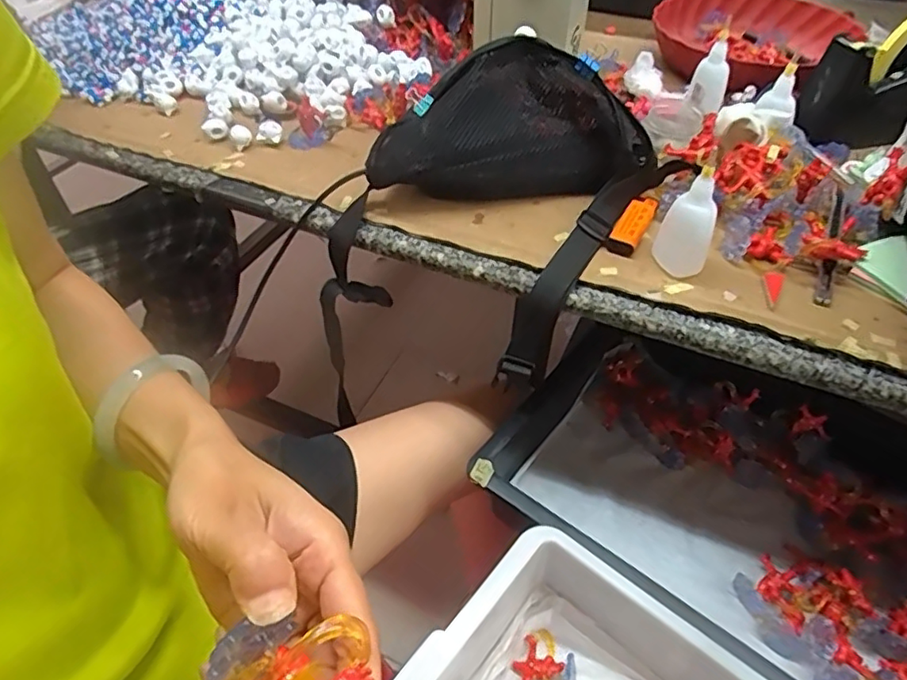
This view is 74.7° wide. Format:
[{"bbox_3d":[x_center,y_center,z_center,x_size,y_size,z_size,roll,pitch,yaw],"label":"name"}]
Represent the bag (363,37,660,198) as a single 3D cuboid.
[{"bbox_3d":[0.048,-0.196,0.546,0.244,0.080,0.126,-2,78,2],"label":"bag"}]

